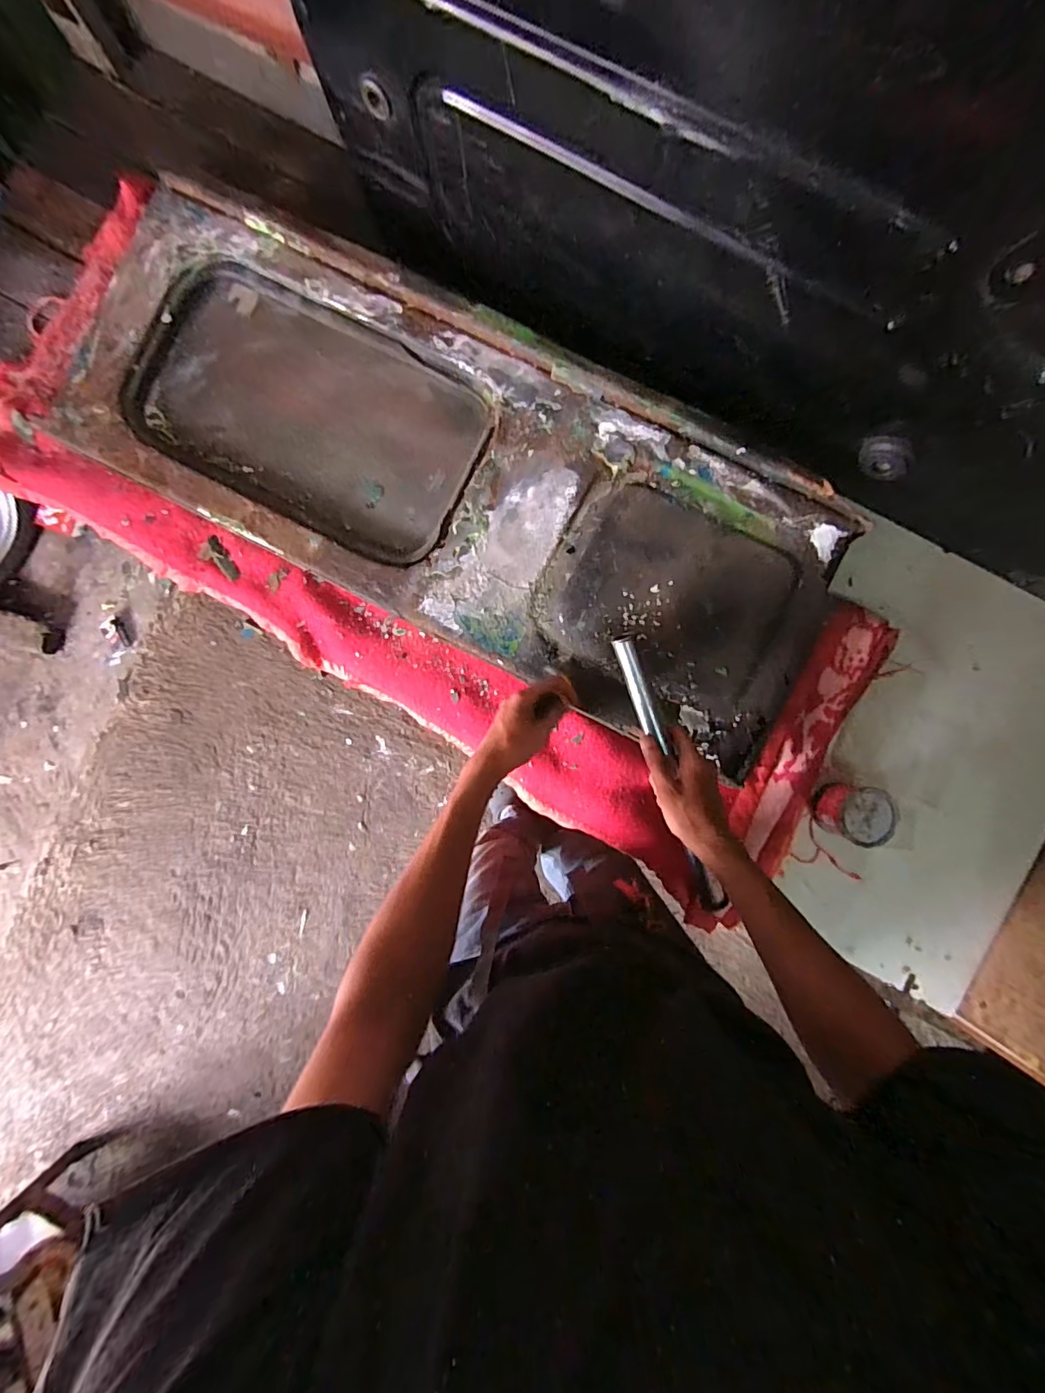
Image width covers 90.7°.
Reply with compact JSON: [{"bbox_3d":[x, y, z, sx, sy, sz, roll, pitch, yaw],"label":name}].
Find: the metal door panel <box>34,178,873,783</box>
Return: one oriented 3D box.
[{"bbox_3d":[-0.091,-0.269,0.660,0.962,0.079,0.357,26,87,2],"label":"metal door panel"}]

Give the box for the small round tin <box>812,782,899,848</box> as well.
[{"bbox_3d":[0.431,0.152,0.670,0.066,0.067,0.071,0,87,-1],"label":"small round tin"}]

